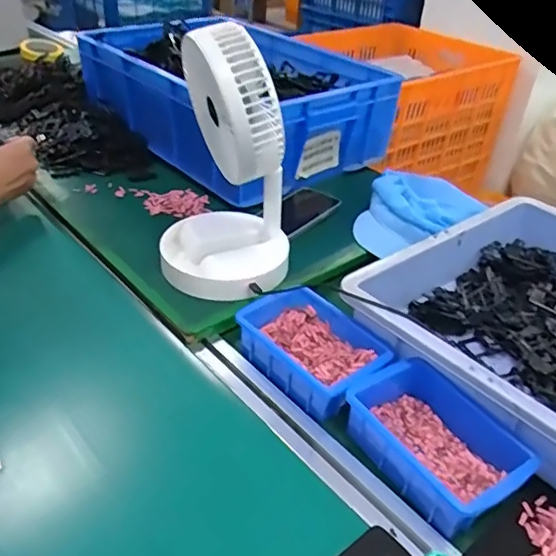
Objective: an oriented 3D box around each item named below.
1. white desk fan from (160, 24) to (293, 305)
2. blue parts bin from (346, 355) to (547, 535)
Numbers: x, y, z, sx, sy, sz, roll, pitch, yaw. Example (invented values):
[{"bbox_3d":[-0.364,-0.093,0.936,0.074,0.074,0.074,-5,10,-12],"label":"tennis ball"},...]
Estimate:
[{"bbox_3d":[-0.059,-0.134,0.637,0.156,0.279,0.155,-1,36,-6],"label":"white desk fan"},{"bbox_3d":[0.143,0.138,0.489,0.109,0.040,0.146,-21,42,-31],"label":"blue parts bin"}]

